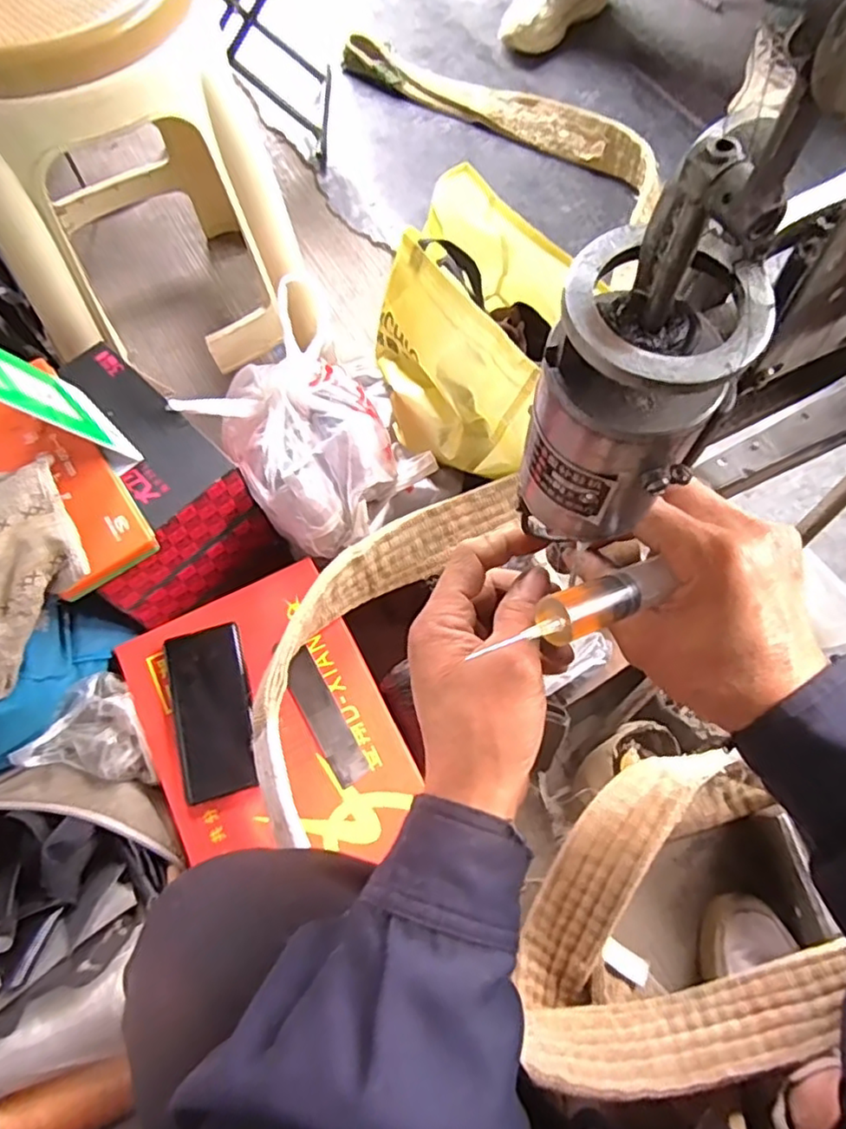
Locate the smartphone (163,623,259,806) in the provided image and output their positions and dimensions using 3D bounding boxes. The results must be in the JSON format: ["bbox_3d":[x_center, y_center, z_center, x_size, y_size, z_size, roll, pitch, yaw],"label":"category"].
[{"bbox_3d":[-0.201,0.138,0.608,0.071,0.009,0.156,-14,68,-6],"label":"smartphone"}]

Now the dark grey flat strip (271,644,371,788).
[{"bbox_3d":[-0.098,0.140,0.616,0.031,0.005,0.146,-27,73,-15],"label":"dark grey flat strip"}]

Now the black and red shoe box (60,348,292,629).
[{"bbox_3d":[-0.293,-0.075,0.658,0.160,0.148,0.215,-41,73,-15],"label":"black and red shoe box"}]

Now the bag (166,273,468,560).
[{"bbox_3d":[-0.118,-0.141,0.664,0.199,0.177,0.228,-33,71,-12],"label":"bag"}]

